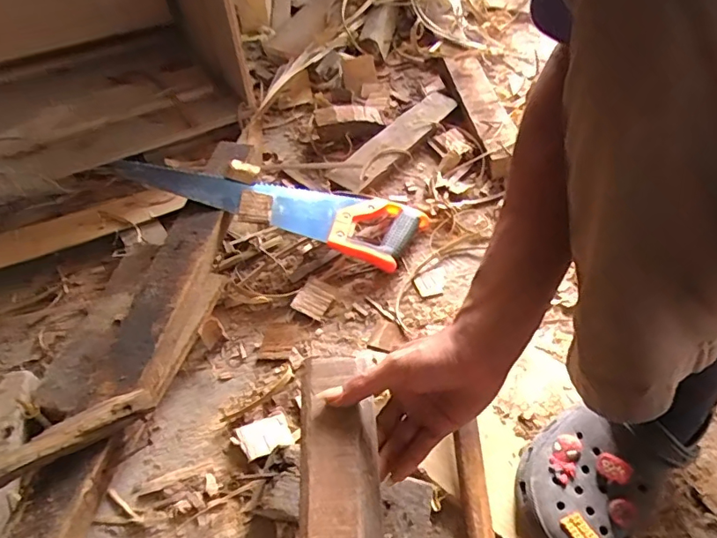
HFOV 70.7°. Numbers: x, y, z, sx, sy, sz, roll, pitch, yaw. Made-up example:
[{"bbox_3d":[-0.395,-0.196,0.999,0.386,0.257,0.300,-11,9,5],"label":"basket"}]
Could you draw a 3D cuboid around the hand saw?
[{"bbox_3d":[-0.115,-0.088,0.713,0.431,0.027,0.119,12,49,-9],"label":"hand saw"}]

